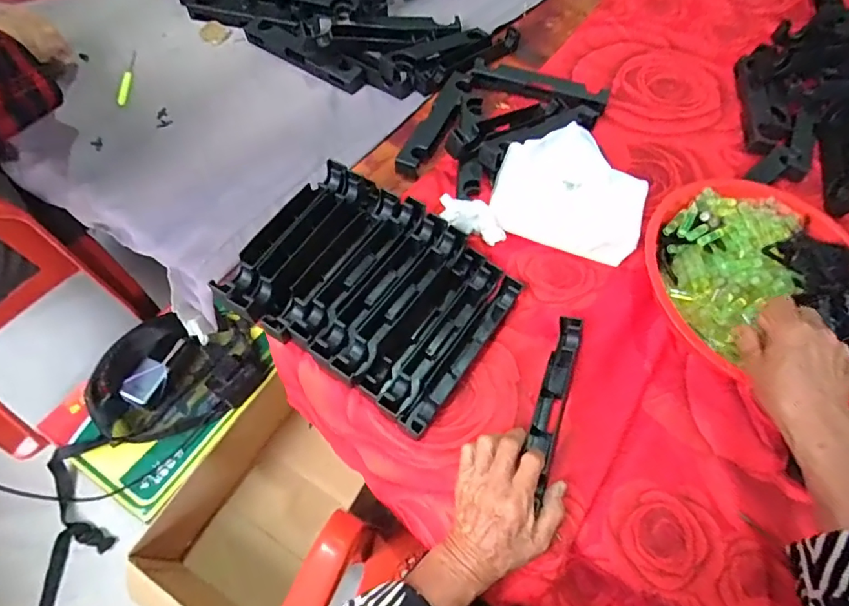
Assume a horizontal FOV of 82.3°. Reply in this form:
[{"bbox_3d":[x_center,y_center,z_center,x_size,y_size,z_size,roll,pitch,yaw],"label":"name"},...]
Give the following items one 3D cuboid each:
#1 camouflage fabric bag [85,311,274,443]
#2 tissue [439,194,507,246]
[{"bbox_3d":[-0.453,0.135,0.899,0.286,0.077,0.216,-21,64,-16],"label":"camouflage fabric bag"},{"bbox_3d":[0.055,-0.095,0.551,0.086,0.030,0.030,26,58,-16],"label":"tissue"}]

